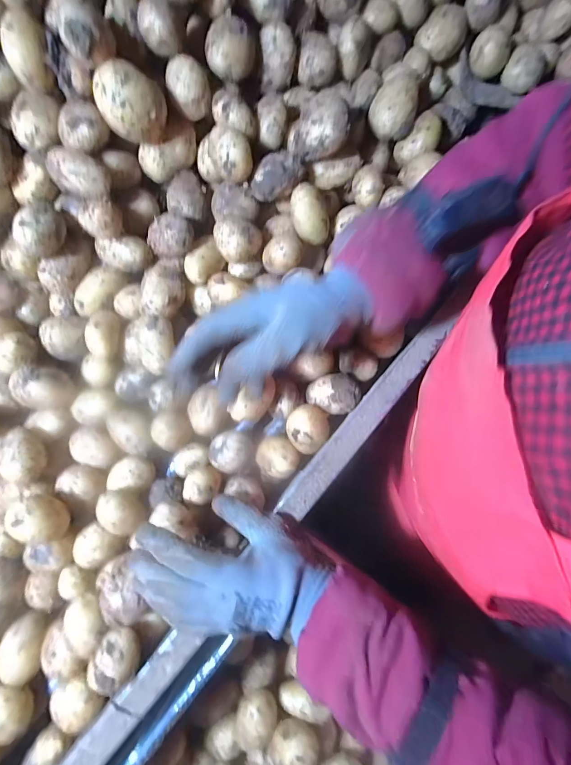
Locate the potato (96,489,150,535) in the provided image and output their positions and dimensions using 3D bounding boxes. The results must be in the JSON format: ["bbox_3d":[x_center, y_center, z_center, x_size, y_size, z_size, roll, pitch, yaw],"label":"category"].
[{"bbox_3d":[-0.161,0.128,0.352,0.045,0.028,0.036,29,76,7],"label":"potato"}]

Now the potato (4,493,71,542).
[{"bbox_3d":[-0.231,0.128,0.340,0.038,0.044,0.041,-2,74,-2],"label":"potato"}]

